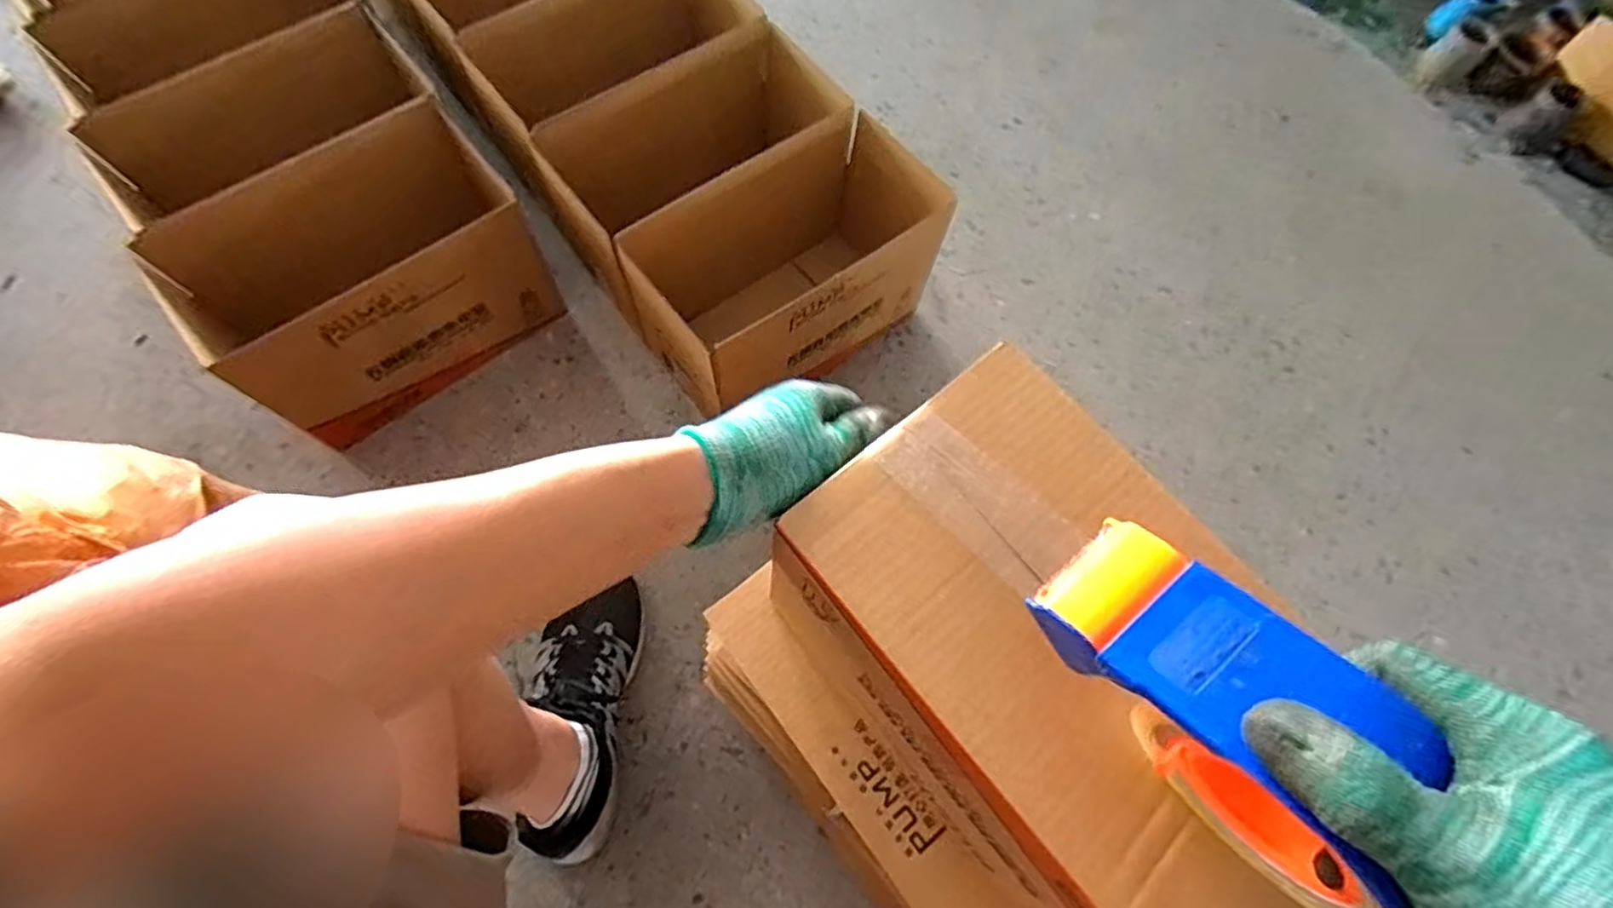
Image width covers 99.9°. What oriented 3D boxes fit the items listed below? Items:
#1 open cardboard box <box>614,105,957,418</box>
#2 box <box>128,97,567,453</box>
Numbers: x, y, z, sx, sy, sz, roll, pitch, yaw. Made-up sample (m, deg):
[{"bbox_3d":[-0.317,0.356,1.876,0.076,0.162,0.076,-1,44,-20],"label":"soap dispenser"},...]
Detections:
[{"bbox_3d":[-0.021,-0.218,0.849,0.345,0.229,0.191,-36,74,-13],"label":"open cardboard box"},{"bbox_3d":[-0.524,-0.211,0.827,0.353,0.230,0.241,-43,76,-15],"label":"box"}]

